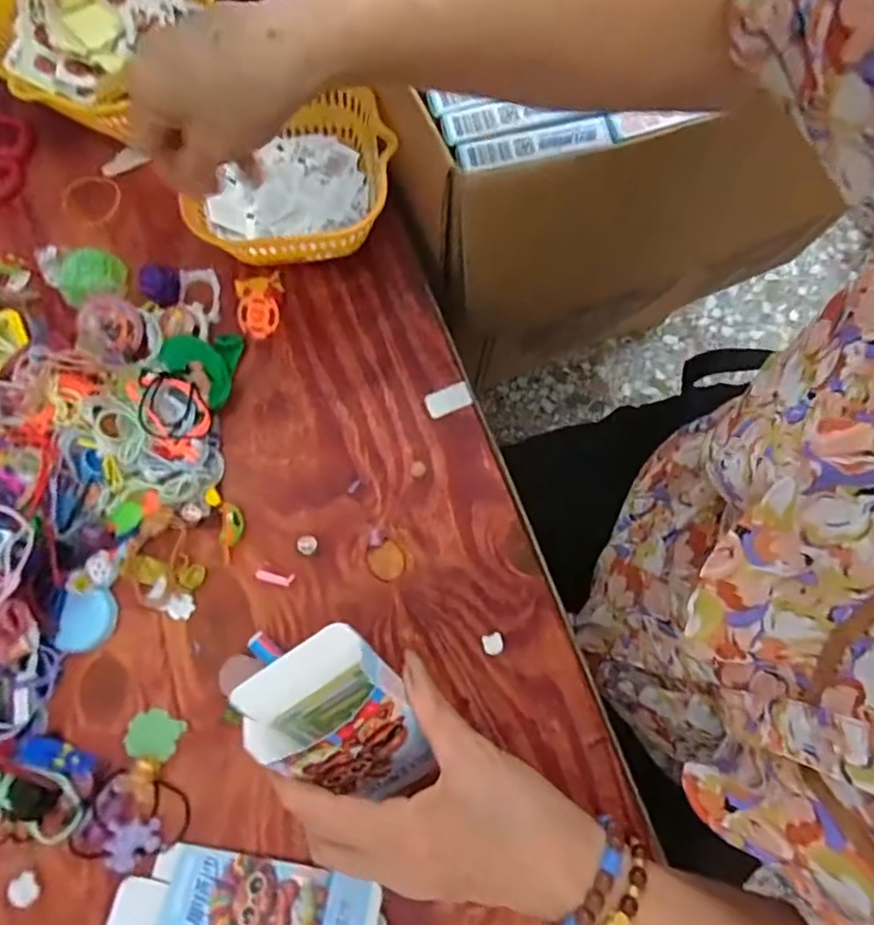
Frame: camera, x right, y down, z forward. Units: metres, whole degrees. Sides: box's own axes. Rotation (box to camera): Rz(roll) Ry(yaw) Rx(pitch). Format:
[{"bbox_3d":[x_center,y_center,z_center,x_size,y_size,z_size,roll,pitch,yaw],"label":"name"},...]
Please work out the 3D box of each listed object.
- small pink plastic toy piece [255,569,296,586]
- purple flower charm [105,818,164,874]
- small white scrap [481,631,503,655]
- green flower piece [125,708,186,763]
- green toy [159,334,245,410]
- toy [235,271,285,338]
[{"bbox_3d":[-0.105,0.074,0.396,0.025,0.004,0.008,13,76,-11],"label":"small pink plastic toy piece"},{"bbox_3d":[-0.176,0.221,0.355,0.031,0.004,0.028,-8,90,-12],"label":"purple flower charm"},{"bbox_3d":[0.036,0.114,0.386,0.013,0.005,0.013,-18,76,-5],"label":"small white scrap"},{"bbox_3d":[-0.173,0.166,0.373,0.033,0.004,0.027,13,76,3],"label":"green flower piece"},{"bbox_3d":[-0.166,-0.069,0.424,0.050,0.018,0.055,10,76,2],"label":"green toy"},{"bbox_3d":[-0.128,-0.114,0.440,0.032,0.009,0.047,-5,76,-1],"label":"toy"}]

